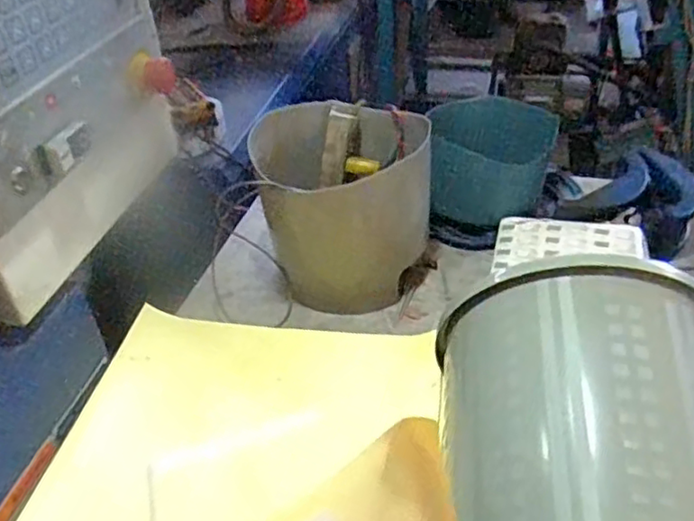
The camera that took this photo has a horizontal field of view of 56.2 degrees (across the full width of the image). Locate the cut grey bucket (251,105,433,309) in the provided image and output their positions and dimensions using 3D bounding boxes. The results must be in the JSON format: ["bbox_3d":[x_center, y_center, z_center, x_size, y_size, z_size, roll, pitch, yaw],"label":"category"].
[{"bbox_3d":[0.002,-0.068,0.863,0.202,0.205,0.215,-3,38,2],"label":"cut grey bucket"}]

